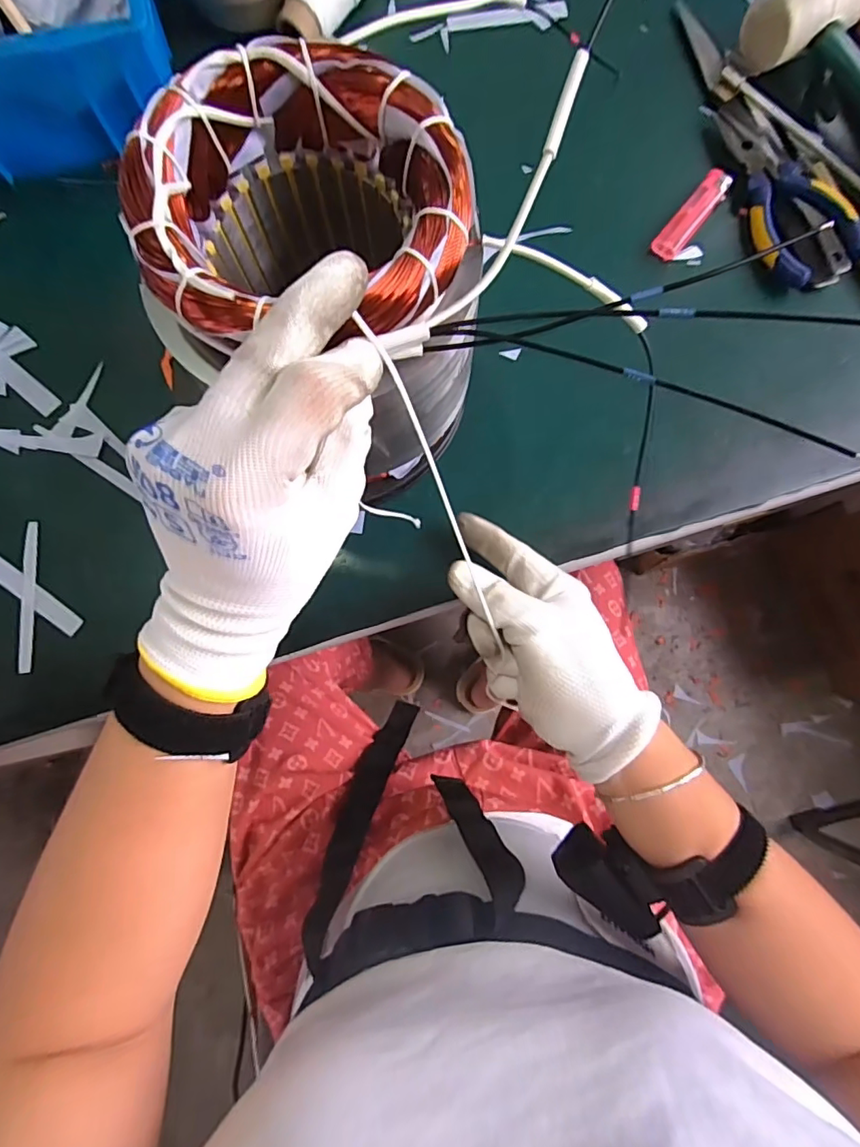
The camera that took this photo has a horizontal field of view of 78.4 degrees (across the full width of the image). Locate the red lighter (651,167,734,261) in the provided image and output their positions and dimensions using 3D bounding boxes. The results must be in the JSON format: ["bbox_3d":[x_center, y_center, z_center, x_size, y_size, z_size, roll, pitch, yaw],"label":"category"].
[{"bbox_3d":[0.193,-0.264,0.387,0.021,0.007,0.082,39,82,5],"label":"red lighter"}]

